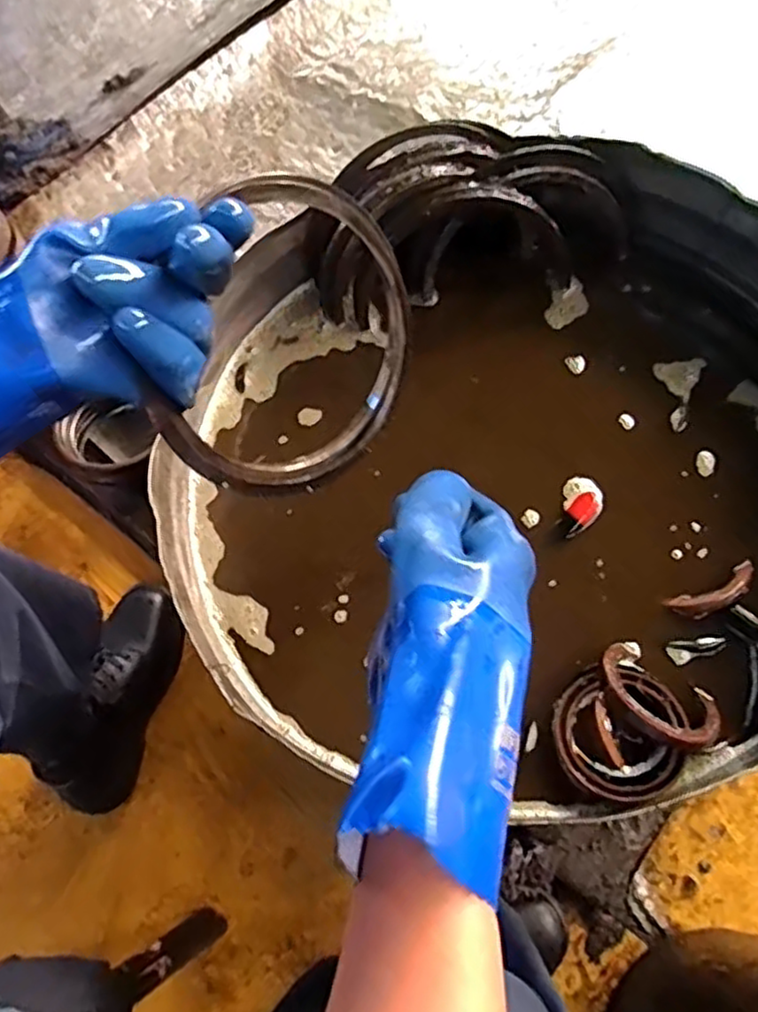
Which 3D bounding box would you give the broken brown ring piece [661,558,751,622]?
[{"bbox_3d":[0.250,0.063,0.504,0.073,0.008,0.022,-25,66,-7],"label":"broken brown ring piece"}]

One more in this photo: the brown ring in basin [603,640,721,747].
[{"bbox_3d":[0.192,0.130,0.470,0.084,0.009,0.061,31,37,21],"label":"brown ring in basin"}]

